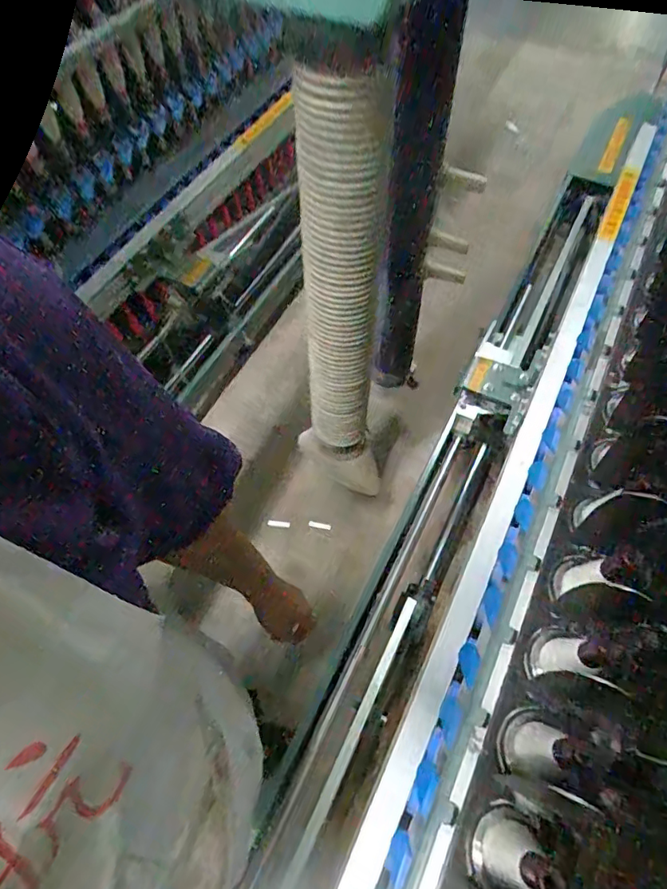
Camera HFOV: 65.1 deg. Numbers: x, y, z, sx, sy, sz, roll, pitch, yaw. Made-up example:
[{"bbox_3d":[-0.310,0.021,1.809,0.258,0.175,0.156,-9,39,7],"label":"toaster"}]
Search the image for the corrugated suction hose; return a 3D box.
[{"bbox_3d":[0.009,-0.181,0.872,0.127,0.812,0.130,-5,59,-1],"label":"corrugated suction hose"}]

